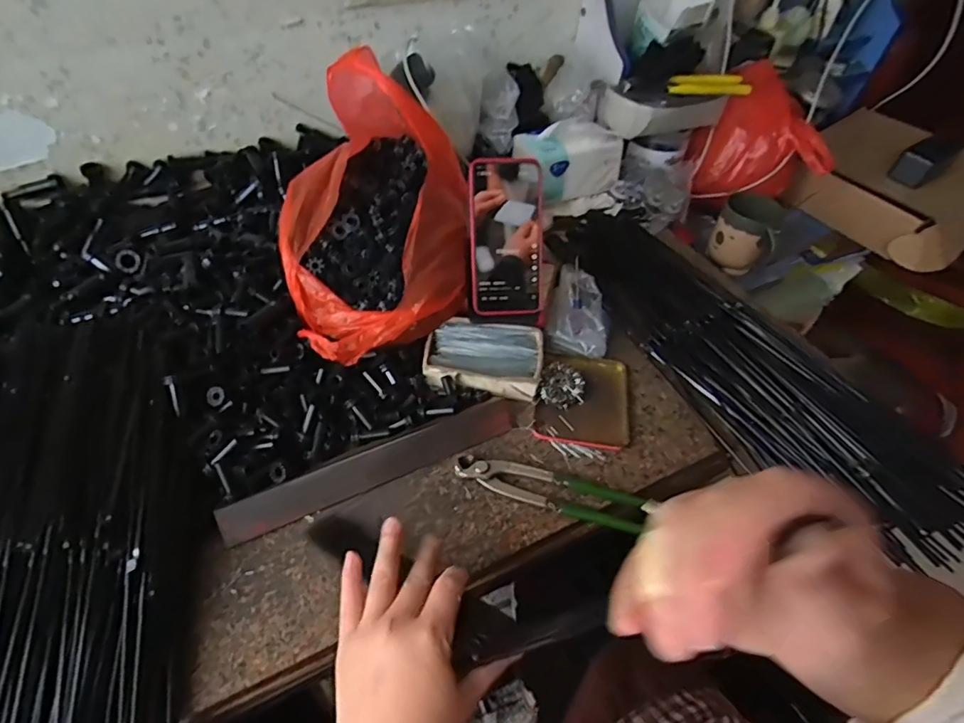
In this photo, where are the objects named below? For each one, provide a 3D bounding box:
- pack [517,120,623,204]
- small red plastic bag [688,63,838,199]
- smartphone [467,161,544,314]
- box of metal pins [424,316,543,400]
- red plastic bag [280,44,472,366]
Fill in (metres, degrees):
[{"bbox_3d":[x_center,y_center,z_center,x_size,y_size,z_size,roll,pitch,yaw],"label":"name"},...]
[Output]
[{"bbox_3d":[0.133,-0.310,0.787,0.151,0.100,0.079,-13,50,-12],"label":"pack"},{"bbox_3d":[0.461,-0.356,0.855,0.204,0.169,0.145,27,53,21],"label":"small red plastic bag"},{"bbox_3d":[0.027,-0.135,0.568,0.081,0.162,0.009,-3,11,-5],"label":"smartphone"},{"bbox_3d":[0.003,-0.007,0.590,0.127,0.031,0.092,1,48,0],"label":"box of metal pins"},{"bbox_3d":[-0.114,-0.169,0.554,0.210,0.190,0.264,-14,50,-13],"label":"red plastic bag"}]

